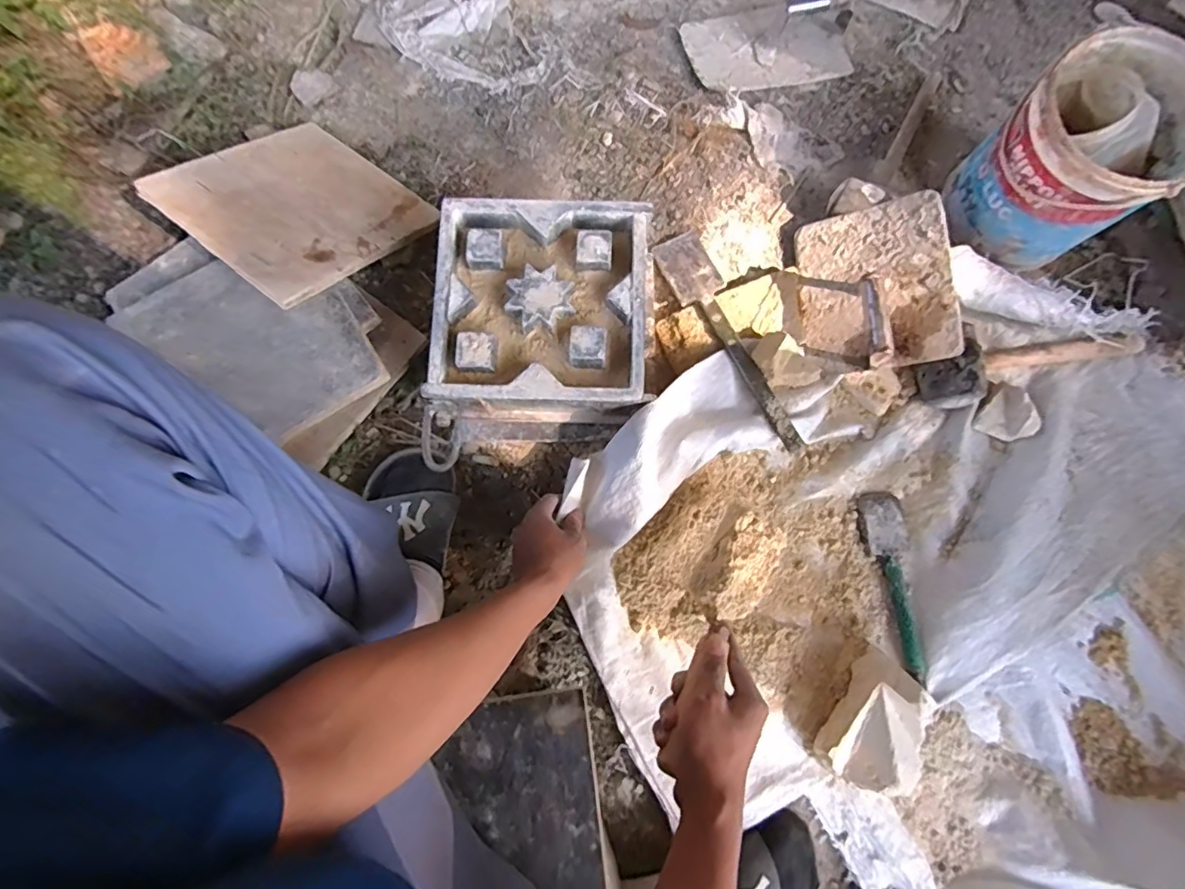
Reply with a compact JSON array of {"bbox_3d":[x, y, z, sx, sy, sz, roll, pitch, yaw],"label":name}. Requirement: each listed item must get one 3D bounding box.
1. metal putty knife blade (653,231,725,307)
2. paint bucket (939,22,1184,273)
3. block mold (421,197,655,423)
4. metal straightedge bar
[{"bbox_3d":[0.125,-0.232,0.714,0.060,0.007,0.094,-26,79,-5],"label":"metal putty knife blade"},{"bbox_3d":[0.555,-0.325,0.645,0.175,0.188,0.176,-1,77,2],"label":"paint bucket"},{"bbox_3d":[-0.055,-0.147,0.644,0.228,0.126,0.222,0,78,0],"label":"block mold"},{"bbox_3d":[0.192,-0.087,0.663,0.021,0.007,0.217,-26,71,1],"label":"metal straightedge bar"}]

